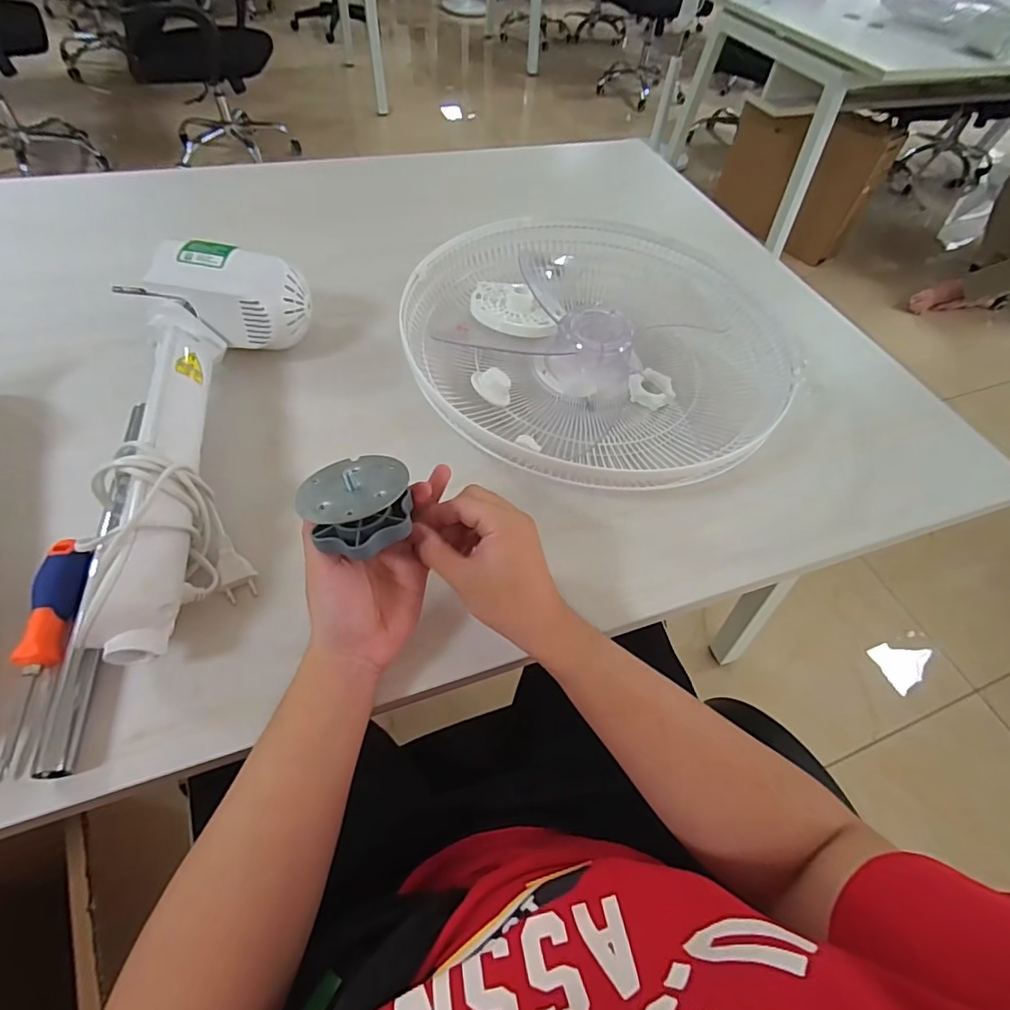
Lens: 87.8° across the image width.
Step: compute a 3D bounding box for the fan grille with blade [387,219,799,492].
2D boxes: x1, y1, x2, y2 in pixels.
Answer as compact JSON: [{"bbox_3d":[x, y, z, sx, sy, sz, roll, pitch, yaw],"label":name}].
[{"bbox_3d":[0.104,-0.189,0.633,0.423,0.083,0.376,3,55,-3],"label":"fan grille with blade"}]

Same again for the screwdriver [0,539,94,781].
[{"bbox_3d":[-0.358,0.108,0.401,0.029,0.026,0.169,-2,55,-7],"label":"screwdriver"}]

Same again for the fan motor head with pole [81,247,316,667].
[{"bbox_3d":[-0.293,-0.081,0.497,0.154,0.092,0.451,-1,55,-6],"label":"fan motor head with pole"}]

